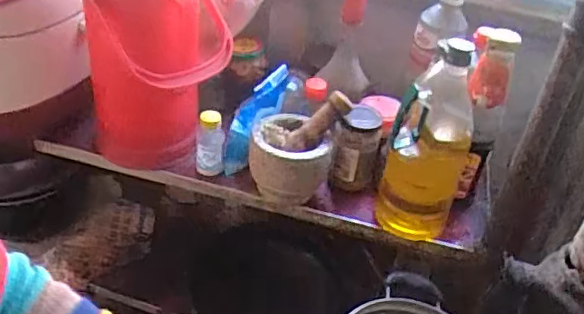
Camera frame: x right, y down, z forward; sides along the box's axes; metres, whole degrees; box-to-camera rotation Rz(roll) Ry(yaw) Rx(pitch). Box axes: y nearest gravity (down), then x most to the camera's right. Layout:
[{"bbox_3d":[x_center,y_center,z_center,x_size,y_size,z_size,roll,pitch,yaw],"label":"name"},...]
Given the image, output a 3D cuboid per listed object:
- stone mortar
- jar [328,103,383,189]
[{"bbox_3d":[-0.005,0.007,0.828,0.112,0.105,0.096,7,37,-2],"label":"stone mortar"},{"bbox_3d":[0.094,-0.014,0.839,0.065,0.119,0.069,13,37,7],"label":"jar"}]

